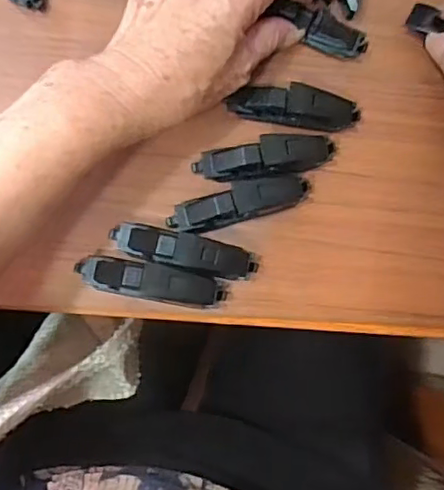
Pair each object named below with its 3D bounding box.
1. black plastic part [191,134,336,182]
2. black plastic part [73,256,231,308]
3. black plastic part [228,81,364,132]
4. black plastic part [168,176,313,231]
[{"bbox_3d":[0.026,-0.050,0.341,0.080,0.022,0.020,-10,88,-8],"label":"black plastic part"},{"bbox_3d":[-0.038,0.020,0.329,0.081,0.024,0.019,11,86,-7],"label":"black plastic part"},{"bbox_3d":[0.043,-0.080,0.347,0.075,0.023,0.020,9,86,-7],"label":"black plastic part"},{"bbox_3d":[0.010,-0.025,0.339,0.081,0.022,0.019,-16,89,-8],"label":"black plastic part"}]

